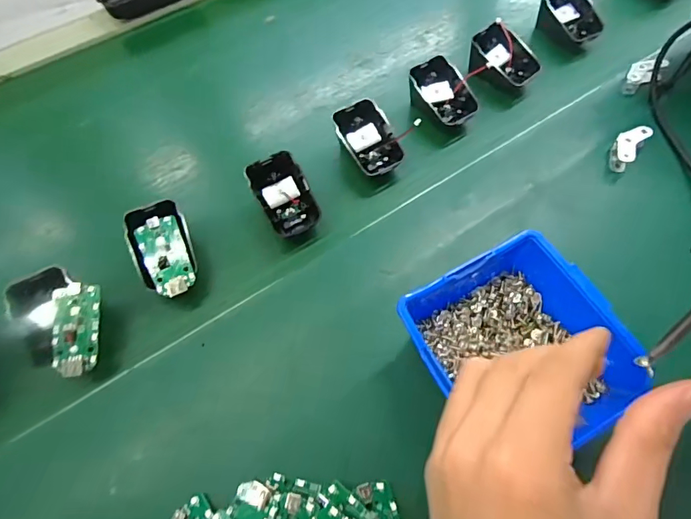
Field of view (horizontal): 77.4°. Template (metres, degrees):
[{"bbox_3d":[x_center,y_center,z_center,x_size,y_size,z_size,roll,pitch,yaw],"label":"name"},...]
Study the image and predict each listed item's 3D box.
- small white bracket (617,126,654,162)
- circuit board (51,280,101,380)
[{"bbox_3d":[0.254,-0.105,0.383,0.021,0.005,0.045,36,74,18],"label":"small white bracket"},{"bbox_3d":[-0.193,0.050,0.310,0.030,0.006,0.064,-7,74,-1],"label":"circuit board"}]

